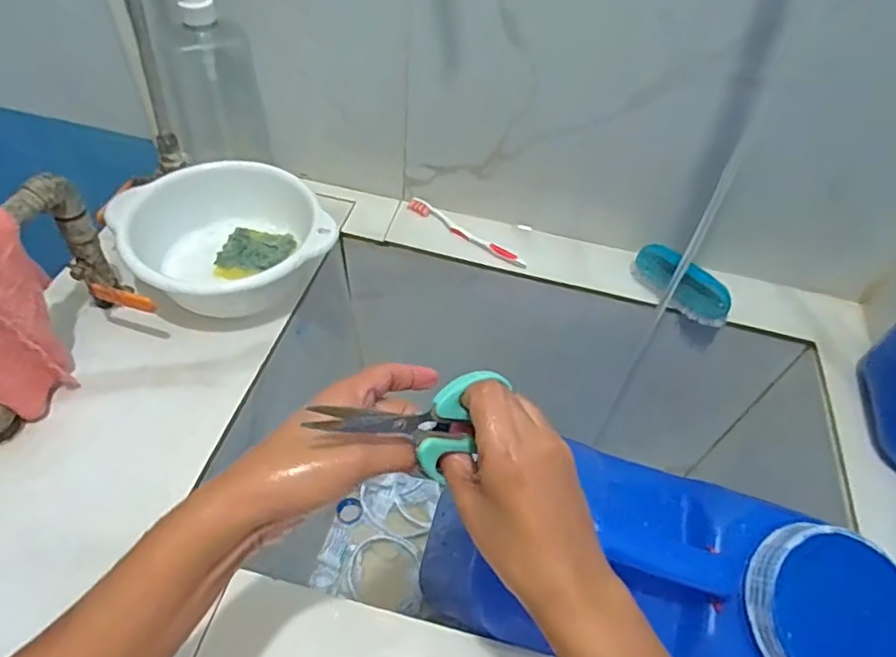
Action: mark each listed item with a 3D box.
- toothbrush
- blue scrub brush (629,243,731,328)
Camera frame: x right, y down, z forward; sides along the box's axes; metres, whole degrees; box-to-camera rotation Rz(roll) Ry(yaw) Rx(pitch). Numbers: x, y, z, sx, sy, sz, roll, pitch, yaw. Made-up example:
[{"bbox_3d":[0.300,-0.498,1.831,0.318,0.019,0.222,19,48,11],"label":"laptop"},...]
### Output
[{"bbox_3d":[0.021,-0.121,0.744,0.177,0.008,0.021,34,55,20],"label":"toothbrush"},{"bbox_3d":[0.274,-0.052,0.691,0.123,0.039,0.044,39,57,24],"label":"blue scrub brush"}]

